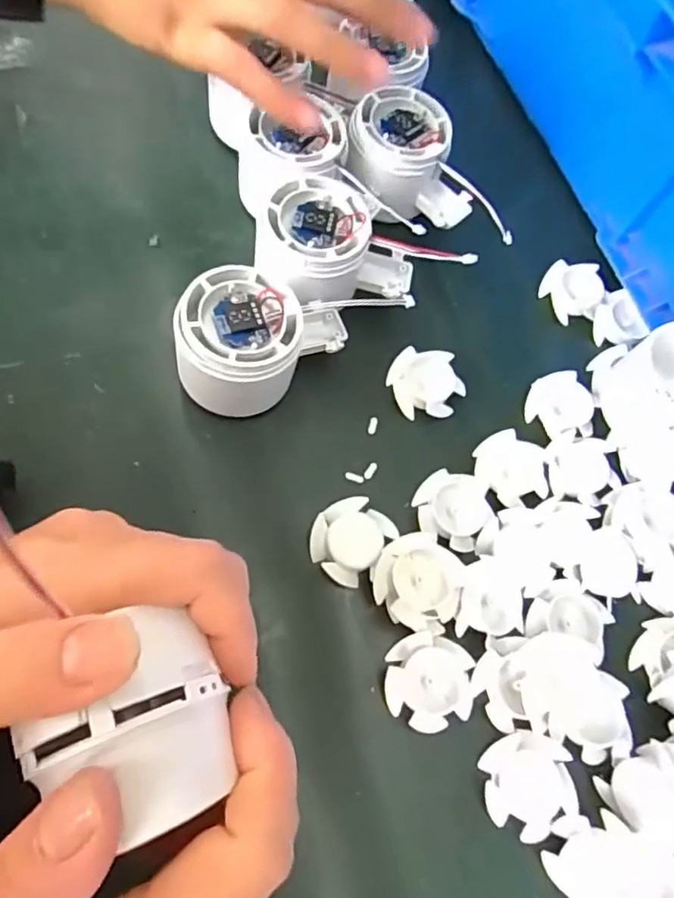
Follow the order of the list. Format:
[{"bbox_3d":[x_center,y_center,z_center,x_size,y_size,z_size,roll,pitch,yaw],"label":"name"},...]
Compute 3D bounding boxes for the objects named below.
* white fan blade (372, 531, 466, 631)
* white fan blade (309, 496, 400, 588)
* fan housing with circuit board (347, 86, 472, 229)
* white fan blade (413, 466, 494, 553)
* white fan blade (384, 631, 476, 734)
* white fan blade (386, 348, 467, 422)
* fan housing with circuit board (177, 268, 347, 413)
[{"bbox_3d":[0.038,0.062,0.274,0.039,0.022,0.040,37,69,6],"label":"white fan blade"},{"bbox_3d":[0.006,0.043,0.287,0.034,0.010,0.039,39,69,7],"label":"white fan blade"},{"bbox_3d":[0.043,-0.167,0.354,0.073,0.058,0.066,0,70,-9],"label":"fan housing with circuit board"},{"bbox_3d":[0.059,0.029,0.301,0.037,0.012,0.039,3,69,-8],"label":"white fan blade"},{"bbox_3d":[0.042,0.106,0.267,0.038,0.008,0.040,3,69,-8],"label":"white fan blade"},{"bbox_3d":[0.049,-0.036,0.325,0.037,0.012,0.039,1,72,-2],"label":"white fan blade"},{"bbox_3d":[-0.039,-0.050,0.289,0.074,0.051,0.059,1,70,-8],"label":"fan housing with circuit board"}]

